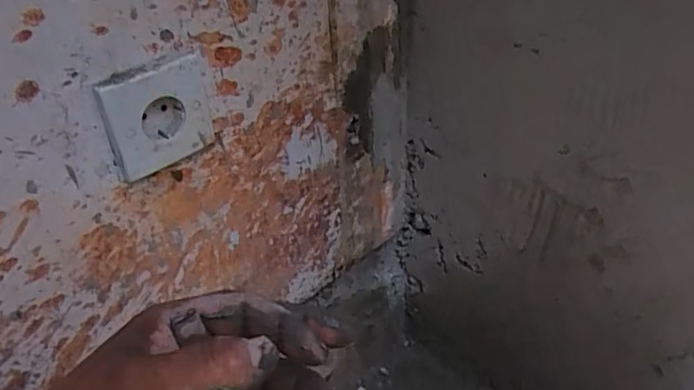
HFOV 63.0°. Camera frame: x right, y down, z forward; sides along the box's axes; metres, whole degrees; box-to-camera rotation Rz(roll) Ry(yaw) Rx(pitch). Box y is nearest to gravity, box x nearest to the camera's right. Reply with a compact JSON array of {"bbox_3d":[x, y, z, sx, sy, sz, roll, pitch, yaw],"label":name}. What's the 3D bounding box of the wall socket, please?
[{"bbox_3d":[-0.155,-0.065,0.472,0.089,0.090,0.015,-28,44,-26],"label":"wall socket"}]

